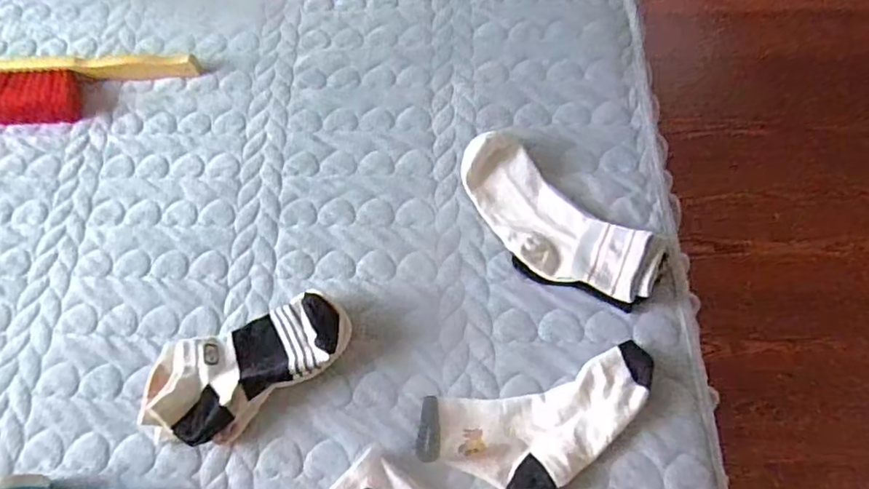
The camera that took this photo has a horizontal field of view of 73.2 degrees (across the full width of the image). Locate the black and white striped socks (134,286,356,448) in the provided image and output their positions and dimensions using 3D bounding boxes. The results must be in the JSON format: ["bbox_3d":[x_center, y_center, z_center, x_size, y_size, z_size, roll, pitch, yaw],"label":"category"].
[{"bbox_3d":[-0.173,0.118,0.549,0.190,0.044,0.099,-17,62,-6],"label":"black and white striped socks"}]

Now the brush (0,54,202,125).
[{"bbox_3d":[-0.525,-0.204,0.753,0.429,0.027,0.099,-1,62,3],"label":"brush"}]

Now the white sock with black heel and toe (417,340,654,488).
[{"bbox_3d":[0.093,0.160,0.511,0.206,0.035,0.094,-13,62,-3],"label":"white sock with black heel and toe"}]

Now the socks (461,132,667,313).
[{"bbox_3d":[0.116,-0.020,0.598,0.228,0.052,0.097,39,71,21],"label":"socks"}]

